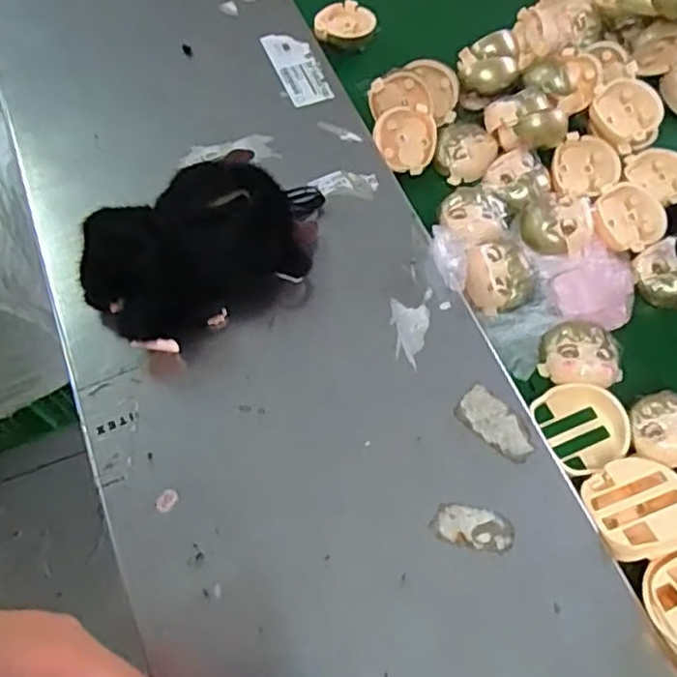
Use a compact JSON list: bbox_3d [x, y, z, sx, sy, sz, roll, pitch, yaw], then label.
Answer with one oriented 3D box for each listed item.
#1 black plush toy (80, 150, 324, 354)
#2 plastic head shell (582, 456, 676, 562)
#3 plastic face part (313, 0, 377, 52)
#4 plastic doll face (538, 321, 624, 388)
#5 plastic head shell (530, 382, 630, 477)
[{"bbox_3d":[-0.078,-0.062,0.408,0.158,0.047,0.099,-30,66,-15],"label":"black plush toy"},{"bbox_3d":[0.167,0.096,0.367,0.052,0.023,0.055,-23,40,3],"label":"plastic head shell"},{"bbox_3d":[0.006,-0.258,0.550,0.048,0.018,0.045,0,62,-1],"label":"plastic face part"},{"bbox_3d":[0.155,0.011,0.420,0.048,0.020,0.041,5,62,2],"label":"plastic doll face"},{"bbox_3d":[0.147,0.052,0.401,0.057,0.019,0.055,0,62,-1],"label":"plastic head shell"}]

